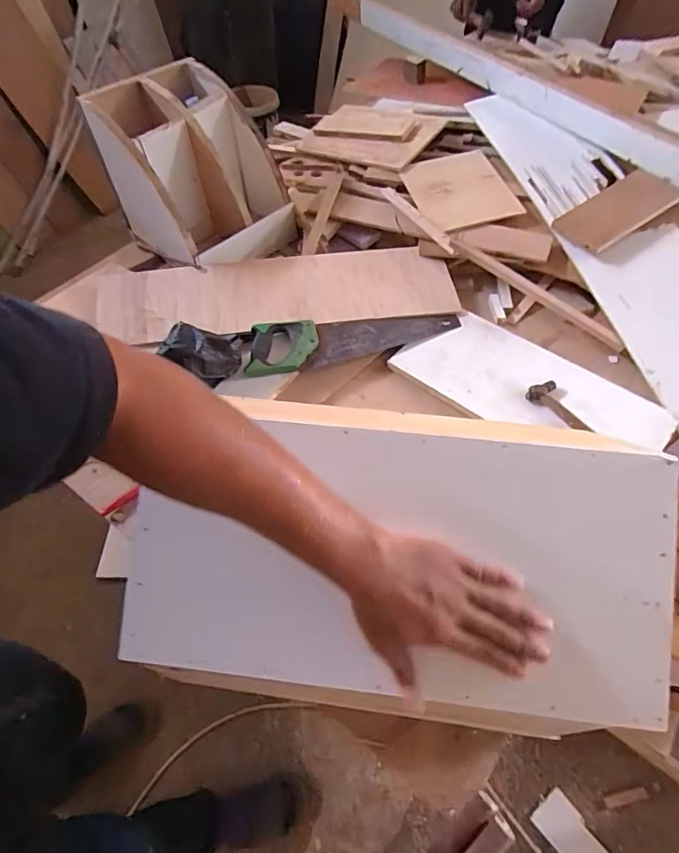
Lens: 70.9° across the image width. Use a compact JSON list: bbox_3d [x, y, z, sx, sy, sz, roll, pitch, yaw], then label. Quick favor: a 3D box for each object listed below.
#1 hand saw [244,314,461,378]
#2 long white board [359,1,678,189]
[{"bbox_3d":[0.034,-0.172,0.931,0.417,0.046,0.108,-11,54,-6],"label":"hand saw"},{"bbox_3d":[0.427,-0.950,1.285,0.097,0.032,1.241,-45,63,11],"label":"long white board"}]

